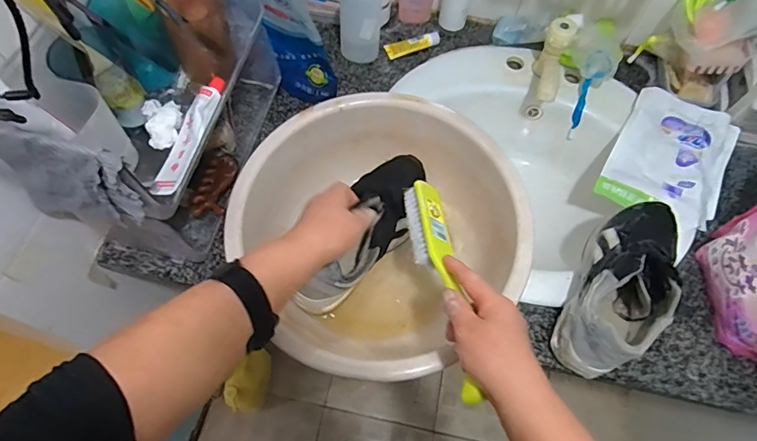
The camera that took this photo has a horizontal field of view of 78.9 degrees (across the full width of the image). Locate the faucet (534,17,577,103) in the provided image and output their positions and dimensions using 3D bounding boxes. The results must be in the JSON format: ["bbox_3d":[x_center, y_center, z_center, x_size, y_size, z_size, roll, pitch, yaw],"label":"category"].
[{"bbox_3d":[0.261,-0.230,0.714,0.041,0.100,0.130,18,65,5],"label":"faucet"}]

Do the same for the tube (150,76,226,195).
[{"bbox_3d":[-0.212,-0.096,0.516,0.035,0.026,0.160,15,65,4],"label":"tube"}]

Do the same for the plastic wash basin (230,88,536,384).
[{"bbox_3d":[-0.002,0.015,0.552,0.309,0.124,0.312,1,65,-2],"label":"plastic wash basin"}]

